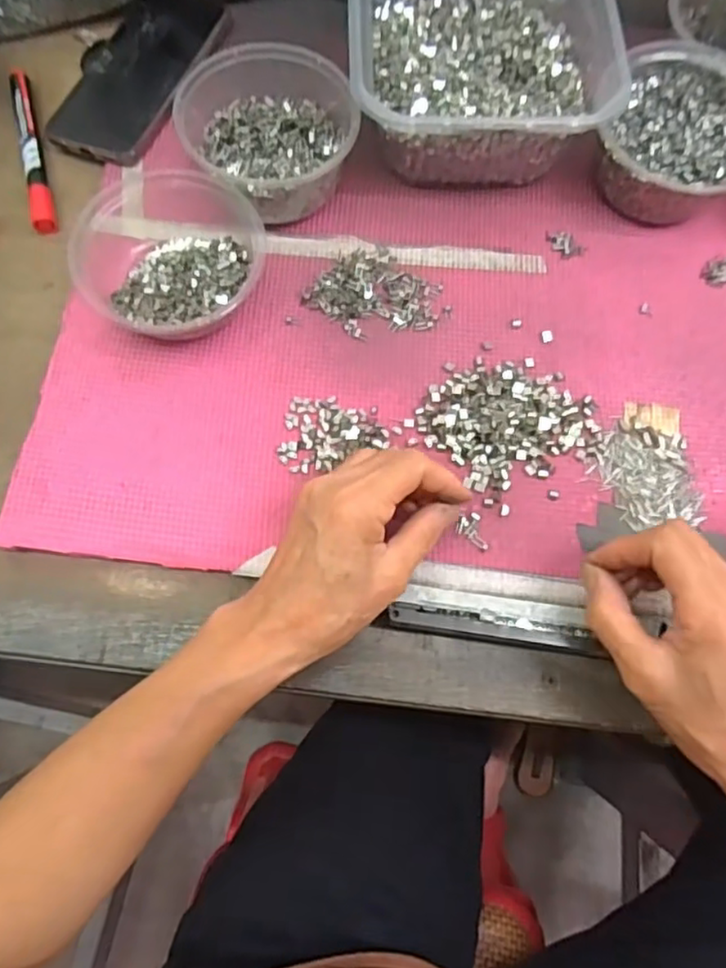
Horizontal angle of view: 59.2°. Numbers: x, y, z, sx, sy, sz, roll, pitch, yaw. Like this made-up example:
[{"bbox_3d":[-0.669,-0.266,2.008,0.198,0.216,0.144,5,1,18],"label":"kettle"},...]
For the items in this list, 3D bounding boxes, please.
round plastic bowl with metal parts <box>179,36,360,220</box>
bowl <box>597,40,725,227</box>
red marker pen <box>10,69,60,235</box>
[{"bbox_3d":[-0.062,-0.235,0.430,0.108,0.059,0.114,1,70,-2],"label":"round plastic bowl with metal parts"},{"bbox_3d":[0.216,-0.236,0.440,0.104,0.057,0.115,19,72,5],"label":"bowl"},{"bbox_3d":[-0.242,-0.246,0.464,0.015,0.011,0.151,-15,72,-7],"label":"red marker pen"}]

